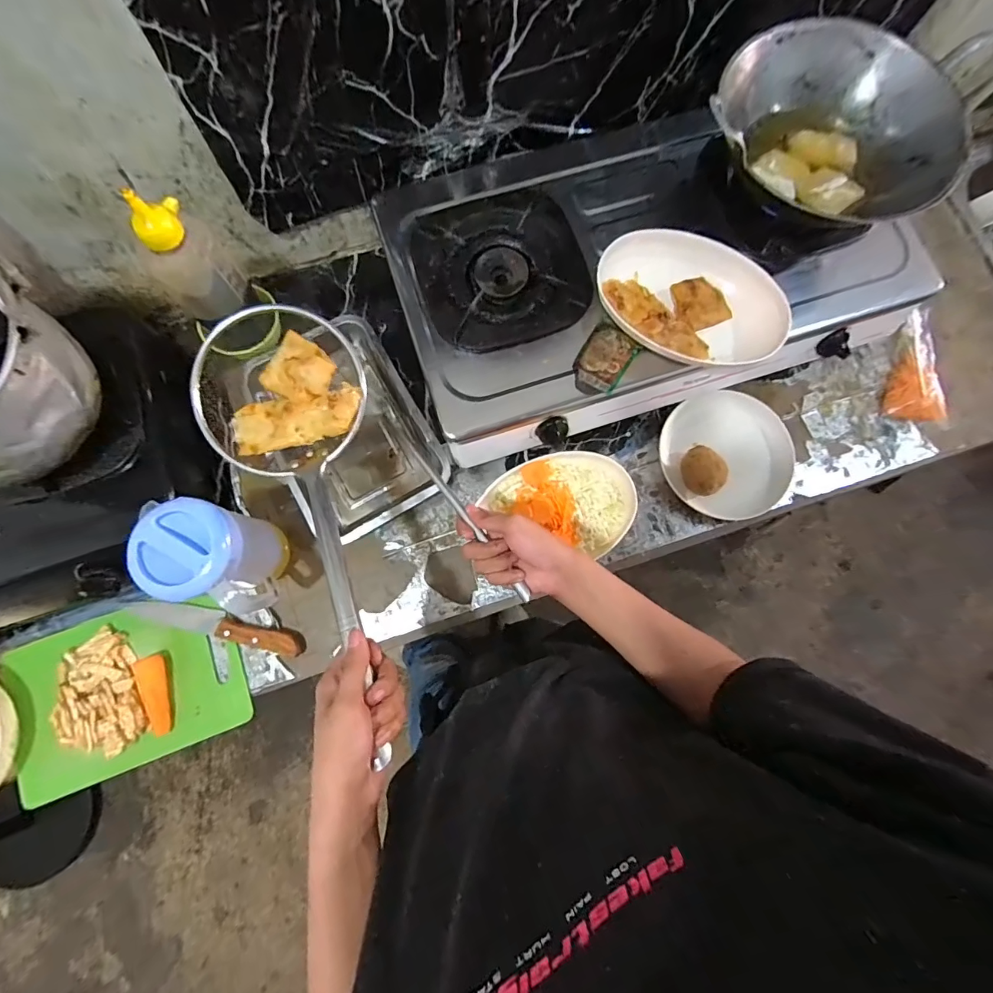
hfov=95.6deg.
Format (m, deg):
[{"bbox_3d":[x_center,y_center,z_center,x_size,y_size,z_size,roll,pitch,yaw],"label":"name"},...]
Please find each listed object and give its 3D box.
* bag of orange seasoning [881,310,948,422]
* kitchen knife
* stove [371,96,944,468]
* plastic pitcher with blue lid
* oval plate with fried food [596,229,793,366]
[{"bbox_3d":[0.640,-0.197,0.696,0.083,0.047,0.163,-5,79,-2],"label":"bag of orange seasoning"},{"bbox_3d":[-0.387,0.175,0.614,0.255,0.023,0.035,11,79,1],"label":"kitchen knife"},{"bbox_3d":[0.200,-0.346,0.636,0.684,0.158,0.414,-18,79,-4],"label":"stove"},{"bbox_3d":[-0.317,0.073,0.549,0.123,0.187,0.099,14,79,2],"label":"plastic pitcher with blue lid"},{"bbox_3d":[0.233,-0.232,0.552,0.230,0.054,0.139,26,79,4],"label":"oval plate with fried food"}]

